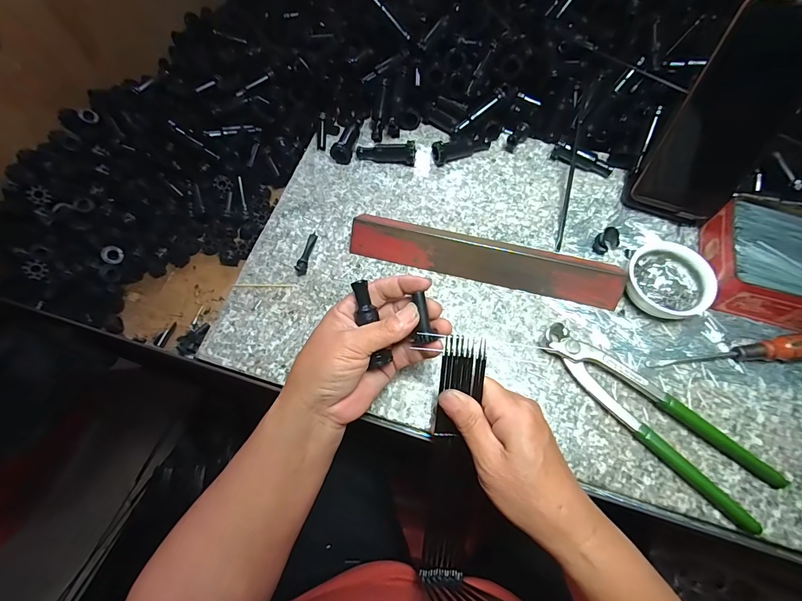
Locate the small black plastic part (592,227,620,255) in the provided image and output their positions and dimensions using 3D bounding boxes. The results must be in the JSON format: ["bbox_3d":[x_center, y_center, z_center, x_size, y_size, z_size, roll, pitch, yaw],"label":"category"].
[{"bbox_3d":[0.202,-0.058,0.376,0.020,0.024,0.017,-24,68,-9],"label":"small black plastic part"}]

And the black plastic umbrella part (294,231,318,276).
[{"bbox_3d":[-0.095,-0.048,0.384,0.010,0.010,0.049,10,67,6],"label":"black plastic umbrella part"}]

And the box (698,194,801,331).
[{"bbox_3d":[0.349,-0.033,0.346,0.130,0.042,0.112,15,68,8],"label":"box"}]

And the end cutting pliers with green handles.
[{"bbox_3d":[0.204,0.092,0.316,0.199,0.016,0.054,39,73,16],"label":"end cutting pliers with green handles"}]

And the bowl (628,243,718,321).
[{"bbox_3d":[0.246,-0.018,0.352,0.073,0.024,0.071,0,67,1],"label":"bowl"}]

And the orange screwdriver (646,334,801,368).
[{"bbox_3d":[0.293,0.045,0.324,0.151,0.026,0.021,-7,67,-2],"label":"orange screwdriver"}]

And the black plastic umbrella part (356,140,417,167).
[{"bbox_3d":[-0.017,-0.166,0.428,0.066,0.020,0.016,6,67,4],"label":"black plastic umbrella part"}]

